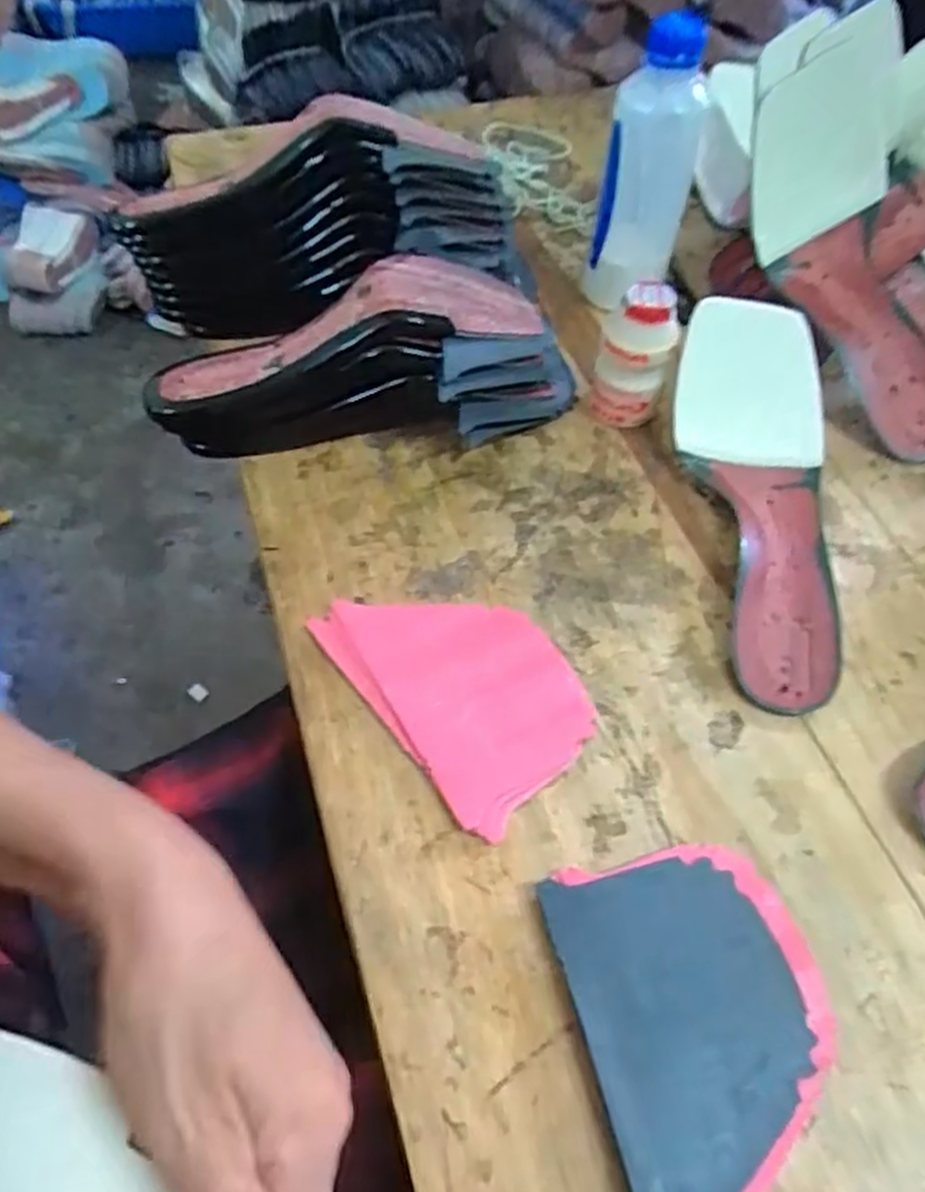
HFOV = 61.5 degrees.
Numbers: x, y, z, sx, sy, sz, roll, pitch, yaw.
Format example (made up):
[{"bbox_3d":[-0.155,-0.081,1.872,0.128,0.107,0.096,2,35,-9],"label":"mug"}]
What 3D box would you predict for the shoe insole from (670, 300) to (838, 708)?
[{"bbox_3d":[0.178,-0.059,0.433,0.082,0.069,0.228,-2,56,-4],"label":"shoe insole"}]

